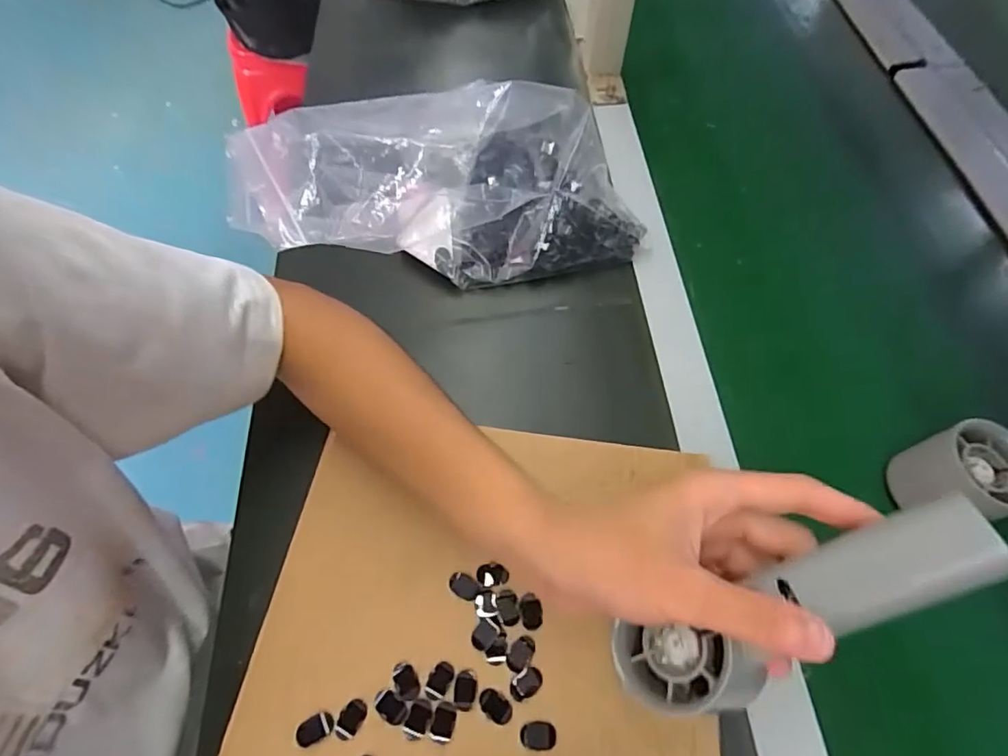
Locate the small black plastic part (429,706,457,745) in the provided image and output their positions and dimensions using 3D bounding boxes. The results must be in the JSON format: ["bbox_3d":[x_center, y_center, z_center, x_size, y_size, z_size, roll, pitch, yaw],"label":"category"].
[{"bbox_3d":[-0.034,0.193,0.301,0.013,0.004,0.017,10,60,6],"label":"small black plastic part"}]

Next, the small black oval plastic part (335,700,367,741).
[{"bbox_3d":[-0.086,0.191,0.302,0.012,0.004,0.020,29,64,16],"label":"small black oval plastic part"}]

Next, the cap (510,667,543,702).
[{"bbox_3d":[0.013,0.175,0.308,0.019,0.004,0.014,-34,65,-18],"label":"cap"}]

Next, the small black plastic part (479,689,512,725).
[{"bbox_3d":[-0.005,0.185,0.304,0.020,0.004,0.013,30,64,16],"label":"small black plastic part"}]

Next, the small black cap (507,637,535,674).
[{"bbox_3d":[0.010,0.161,0.315,0.013,0.004,0.020,25,63,14],"label":"small black cap"}]

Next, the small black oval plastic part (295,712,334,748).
[{"bbox_3d":[-0.105,0.195,0.299,0.021,0.004,0.012,-23,62,-12],"label":"small black oval plastic part"}]

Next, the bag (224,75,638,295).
[{"bbox_3d":[-0.050,-0.170,0.442,0.314,0.115,0.167,-11,60,-6],"label":"bag"}]

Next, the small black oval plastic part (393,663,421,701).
[{"bbox_3d":[-0.056,0.174,0.310,0.013,0.004,0.020,-22,62,-12],"label":"small black oval plastic part"}]

